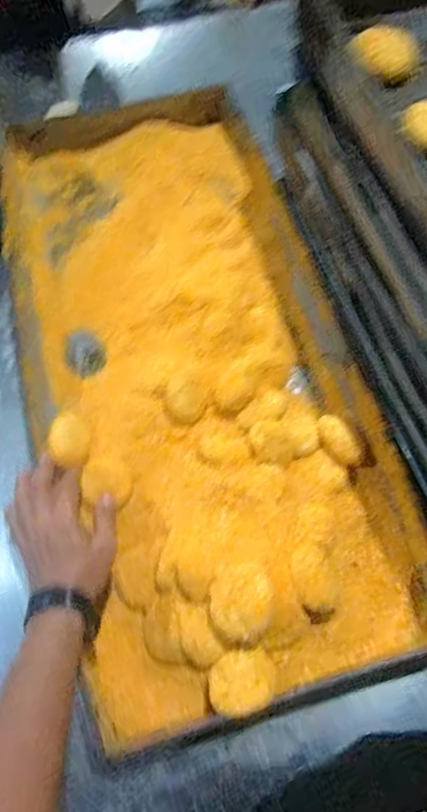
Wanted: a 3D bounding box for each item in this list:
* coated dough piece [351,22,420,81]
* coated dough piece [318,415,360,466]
[{"bbox_3d":[0.183,-0.374,0.497,0.044,0.026,0.064,-36,71,-13],"label":"coated dough piece"},{"bbox_3d":[0.141,0.040,0.536,0.027,0.028,0.062,-23,69,-8],"label":"coated dough piece"}]

